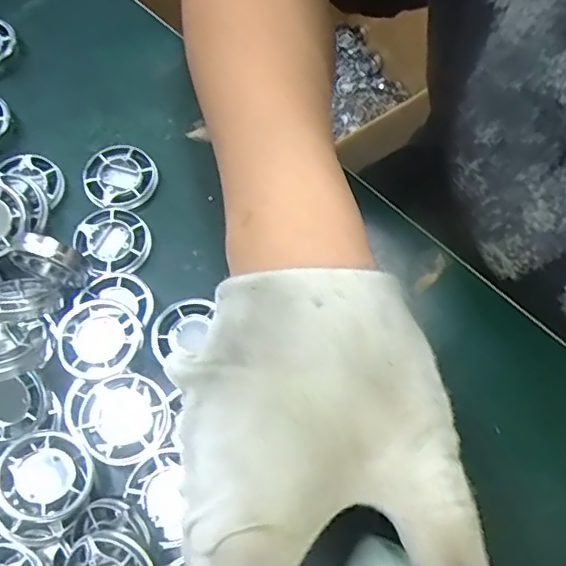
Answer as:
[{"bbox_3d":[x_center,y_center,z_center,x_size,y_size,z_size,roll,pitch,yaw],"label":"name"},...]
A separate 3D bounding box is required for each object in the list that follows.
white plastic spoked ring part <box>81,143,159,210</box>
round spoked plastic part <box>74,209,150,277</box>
[{"bbox_3d":[-0.088,-0.058,0.331,0.038,0.011,0.040,0,68,0],"label":"white plastic spoked ring part"},{"bbox_3d":[-0.088,-0.021,0.314,0.038,0.008,0.035,0,68,0],"label":"round spoked plastic part"}]

